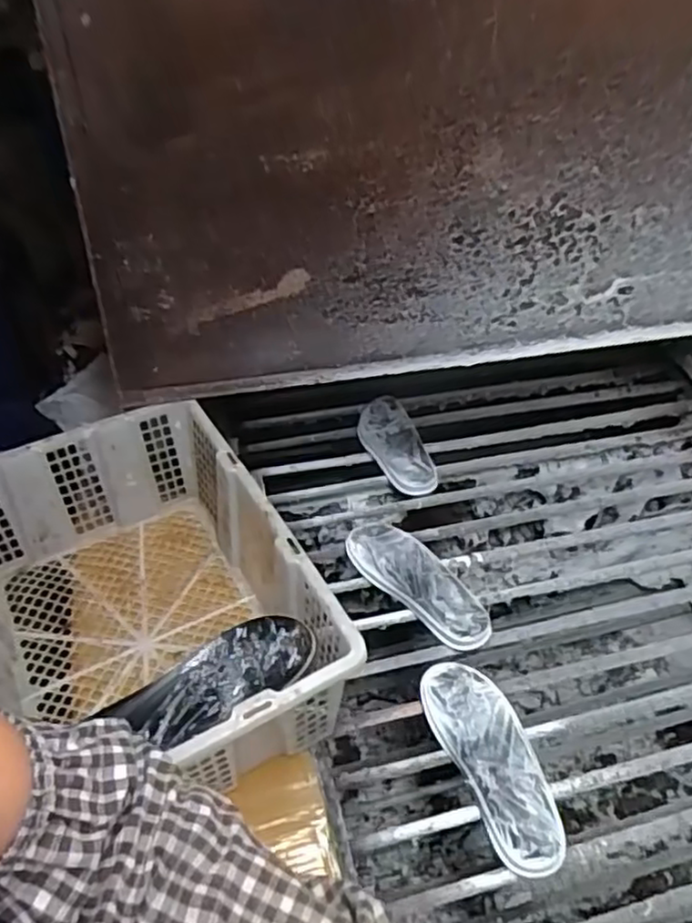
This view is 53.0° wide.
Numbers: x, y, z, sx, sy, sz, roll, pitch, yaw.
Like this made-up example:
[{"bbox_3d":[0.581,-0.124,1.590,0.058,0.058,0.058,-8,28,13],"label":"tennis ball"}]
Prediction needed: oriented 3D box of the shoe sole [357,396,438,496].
[{"bbox_3d":[0.084,-0.023,1.187,0.091,0.035,0.230,-10,44,-13],"label":"shoe sole"}]

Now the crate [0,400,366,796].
[{"bbox_3d":[-0.242,0.160,0.779,0.342,0.179,0.469,-20,47,-22],"label":"crate"}]

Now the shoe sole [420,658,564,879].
[{"bbox_3d":[0.165,0.326,0.765,0.091,0.016,0.230,-18,46,-15],"label":"shoe sole"}]

